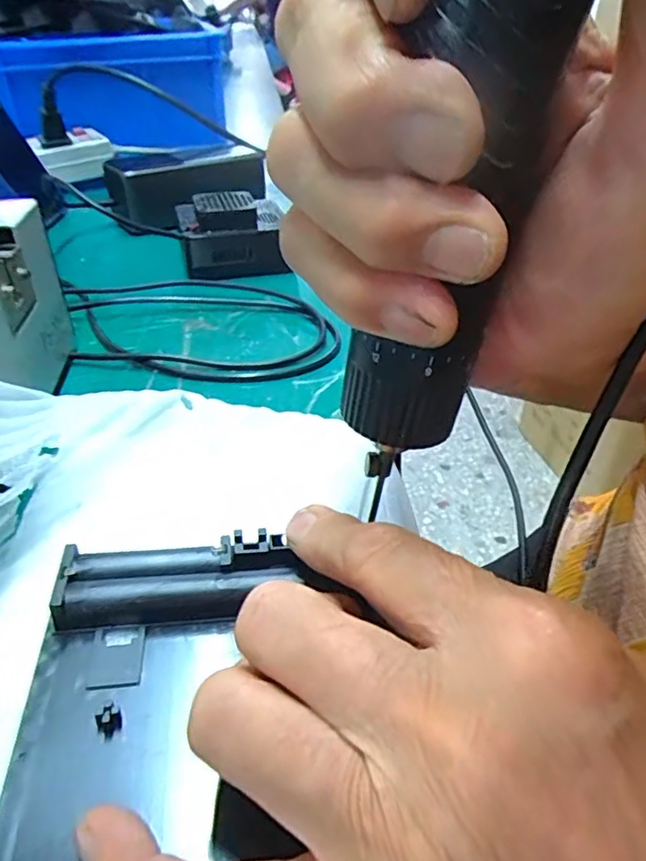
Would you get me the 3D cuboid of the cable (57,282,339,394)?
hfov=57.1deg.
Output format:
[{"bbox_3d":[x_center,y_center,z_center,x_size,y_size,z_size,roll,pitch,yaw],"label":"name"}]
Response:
[{"bbox_3d":[-0.073,-0.063,0.348,0.151,0.007,0.126,-8,38,-13],"label":"cable"}]

